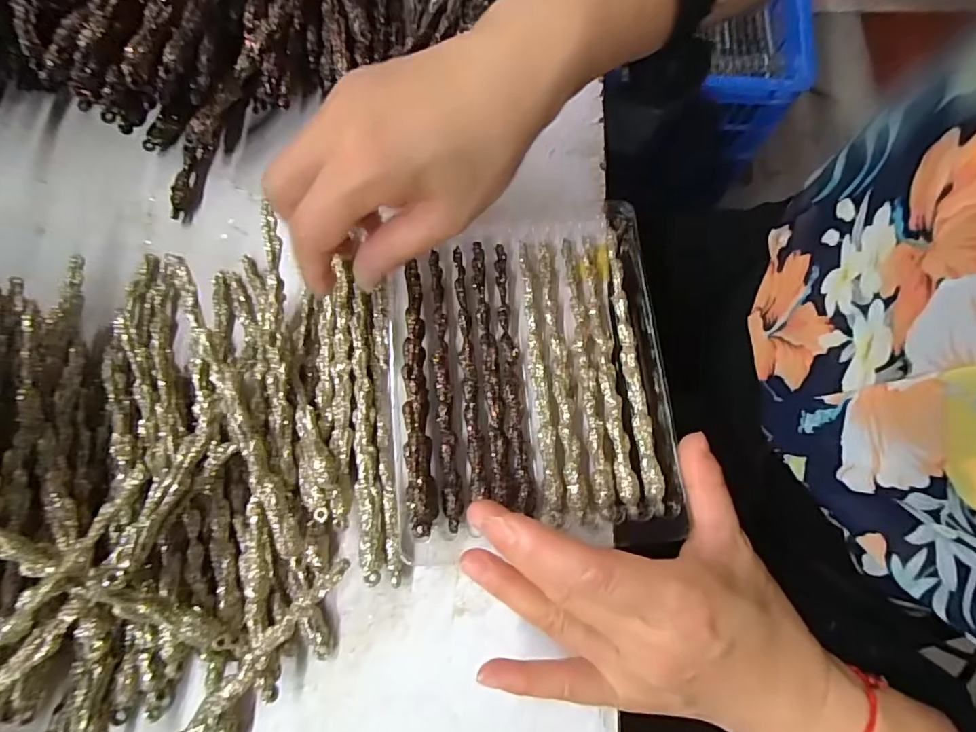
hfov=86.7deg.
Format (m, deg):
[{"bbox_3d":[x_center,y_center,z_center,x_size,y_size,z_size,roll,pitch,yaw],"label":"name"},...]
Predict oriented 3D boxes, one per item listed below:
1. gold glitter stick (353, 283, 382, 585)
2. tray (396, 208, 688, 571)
[{"bbox_3d":[-0.063,0.032,0.266,0.010,0.006,0.148,-6,75,-1],"label":"gold glitter stick"},{"bbox_3d":[0.019,-0.001,0.276,0.141,0.027,0.185,-6,75,0],"label":"tray"}]

